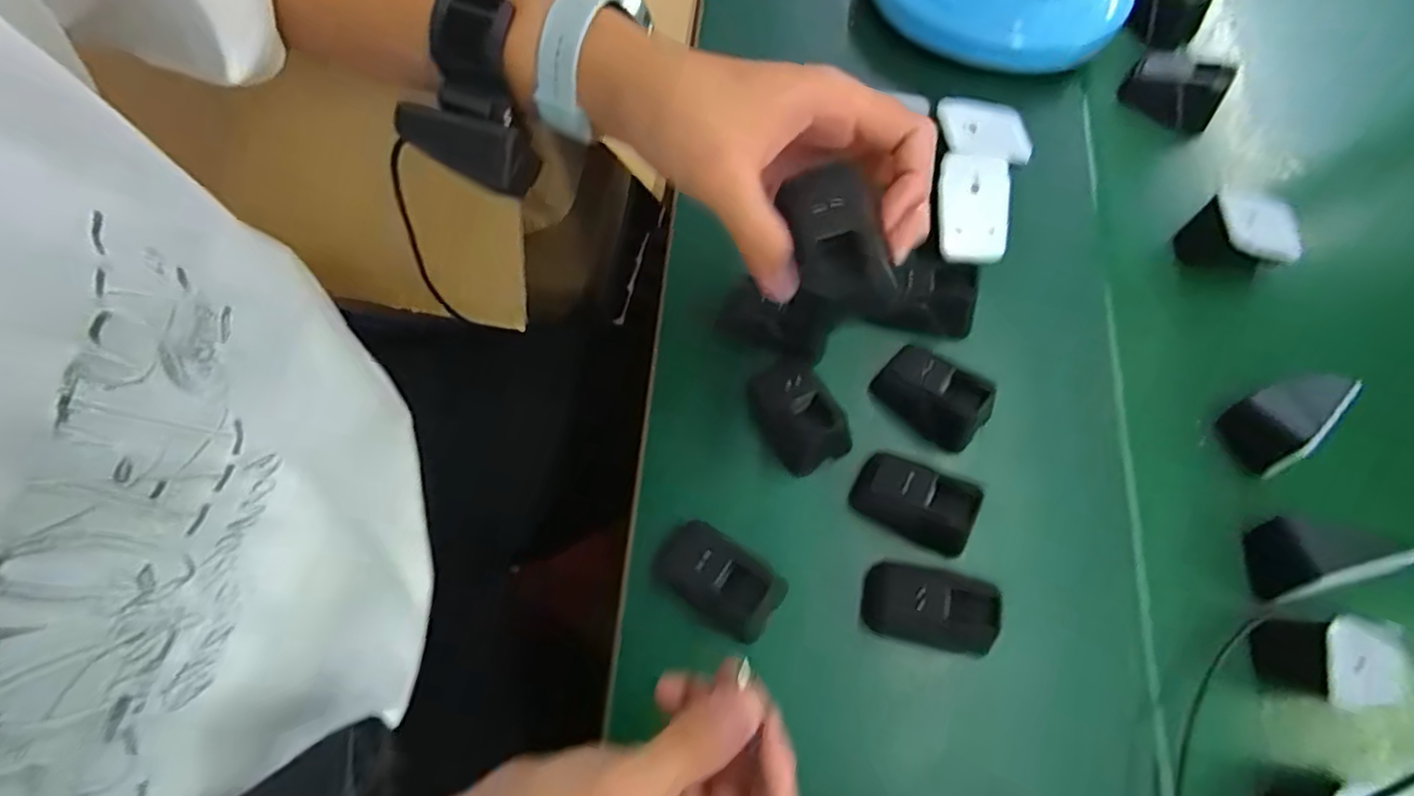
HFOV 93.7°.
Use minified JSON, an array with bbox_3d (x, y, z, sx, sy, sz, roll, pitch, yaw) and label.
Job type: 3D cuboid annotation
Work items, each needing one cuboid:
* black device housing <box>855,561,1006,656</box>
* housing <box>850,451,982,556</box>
[{"bbox_3d":[0.123,0.115,0.363,0.066,0.046,0.039,14,71,3],"label":"black device housing"},{"bbox_3d":[0.121,0.060,0.385,0.067,0.041,0.040,28,72,7],"label":"housing"}]

